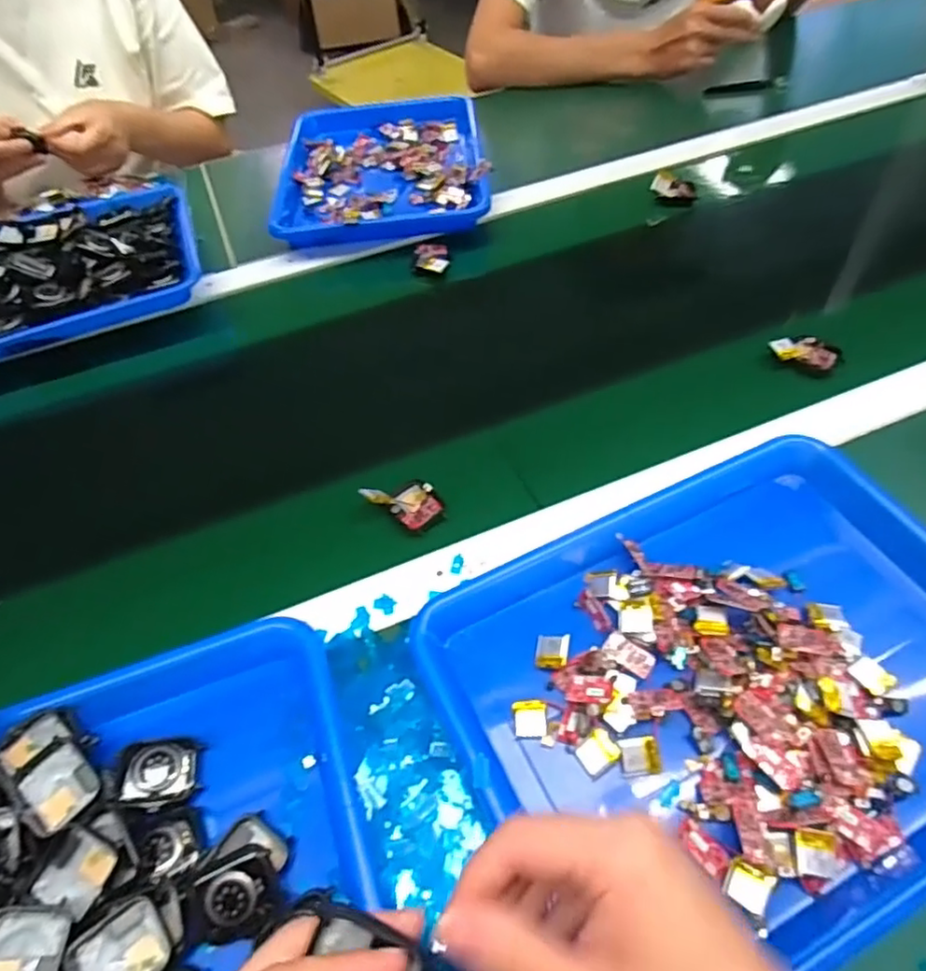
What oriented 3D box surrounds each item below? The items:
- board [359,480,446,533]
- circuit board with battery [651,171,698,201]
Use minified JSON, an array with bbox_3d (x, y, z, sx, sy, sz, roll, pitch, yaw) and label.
[{"bbox_3d":[-0.042,0.015,0.468,0.049,0.022,0.044,-28,56,-15],"label":"board"},{"bbox_3d":[0.242,-0.343,0.717,0.052,0.029,0.022,-3,53,4],"label":"circuit board with battery"}]

